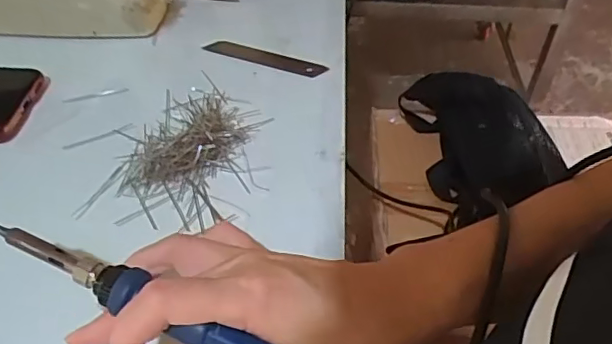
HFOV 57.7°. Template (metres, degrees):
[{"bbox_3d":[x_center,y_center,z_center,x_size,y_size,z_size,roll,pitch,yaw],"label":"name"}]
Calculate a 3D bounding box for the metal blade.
[{"bbox_3d":[-0.035,-0.094,0.458,0.102,0.004,0.018,16,48,14],"label":"metal blade"}]

